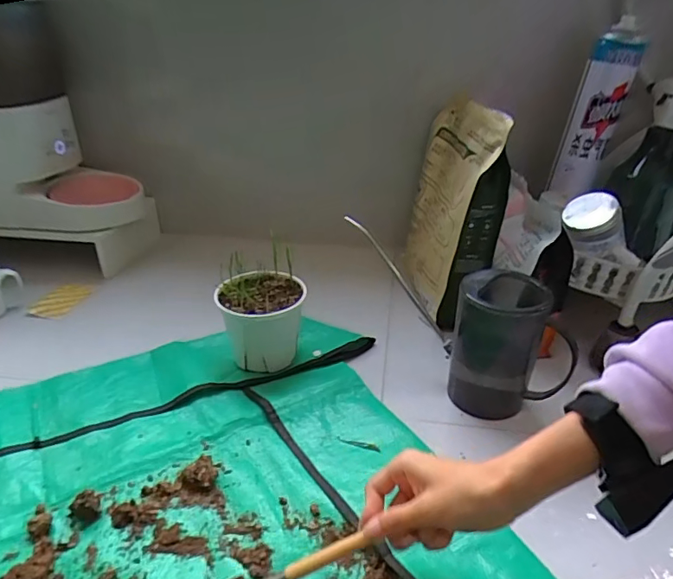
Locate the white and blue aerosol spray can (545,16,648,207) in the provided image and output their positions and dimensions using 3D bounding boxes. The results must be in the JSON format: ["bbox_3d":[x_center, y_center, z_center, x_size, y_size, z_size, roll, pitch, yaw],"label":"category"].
[{"bbox_3d":[0.367,-0.243,0.722,0.076,0.225,0.057,16,33,22],"label":"white and blue aerosol spray can"}]

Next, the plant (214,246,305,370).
[{"bbox_3d":[-0.099,0.032,0.681,0.113,0.135,0.117,-2,30,-8],"label":"plant"}]

